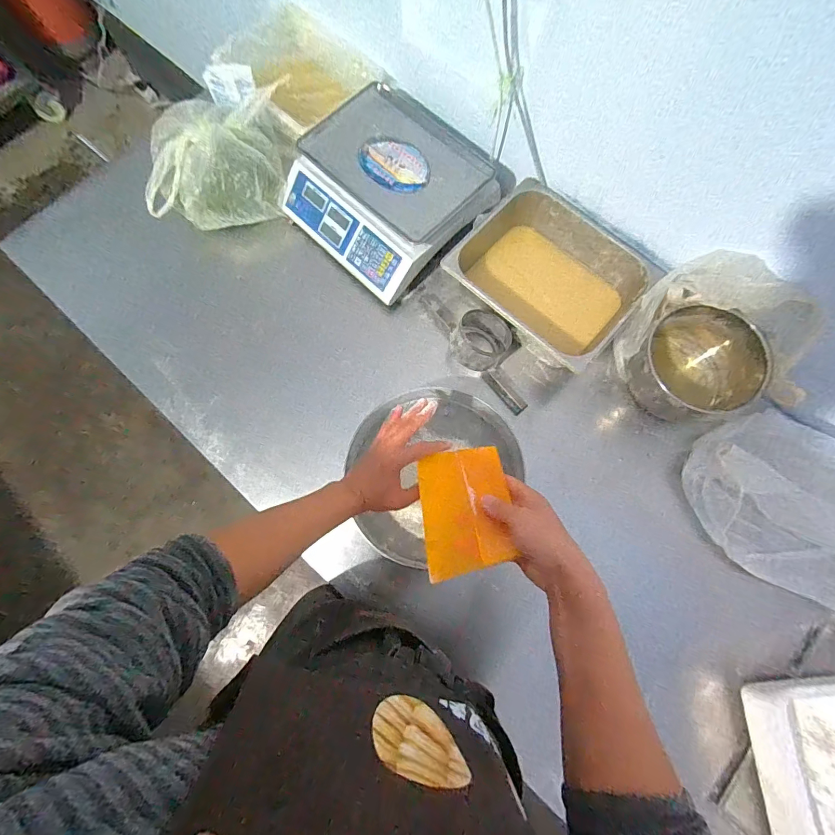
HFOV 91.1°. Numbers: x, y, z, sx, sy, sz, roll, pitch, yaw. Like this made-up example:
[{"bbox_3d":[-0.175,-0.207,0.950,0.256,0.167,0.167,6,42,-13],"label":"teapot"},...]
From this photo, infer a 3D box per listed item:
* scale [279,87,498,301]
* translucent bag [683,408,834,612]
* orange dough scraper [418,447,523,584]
[{"bbox_3d":[-0.059,-0.455,0.817,0.328,0.097,0.324,43,79,10],"label":"scale"},{"bbox_3d":[0.666,0.171,0.701,0.402,0.102,0.240,32,77,8],"label":"translucent bag"},{"bbox_3d":[0.060,0.107,0.510,0.108,0.012,0.176,-12,43,4],"label":"orange dough scraper"}]

